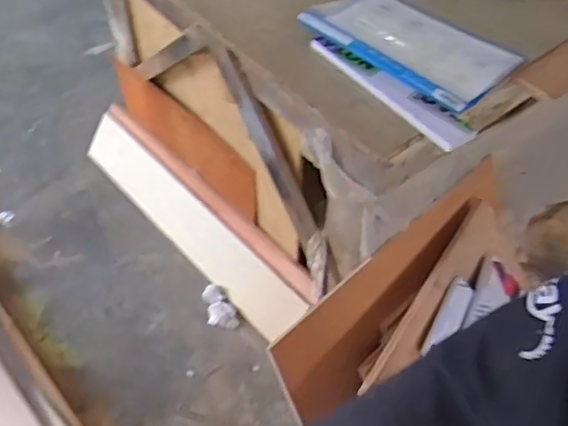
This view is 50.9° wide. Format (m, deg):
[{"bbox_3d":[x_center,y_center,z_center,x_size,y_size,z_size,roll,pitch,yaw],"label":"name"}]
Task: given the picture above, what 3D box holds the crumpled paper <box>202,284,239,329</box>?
[{"bbox_3d":[-0.184,0.260,1.664,0.071,0.030,0.152,-18,54,-15],"label":"crumpled paper"}]

